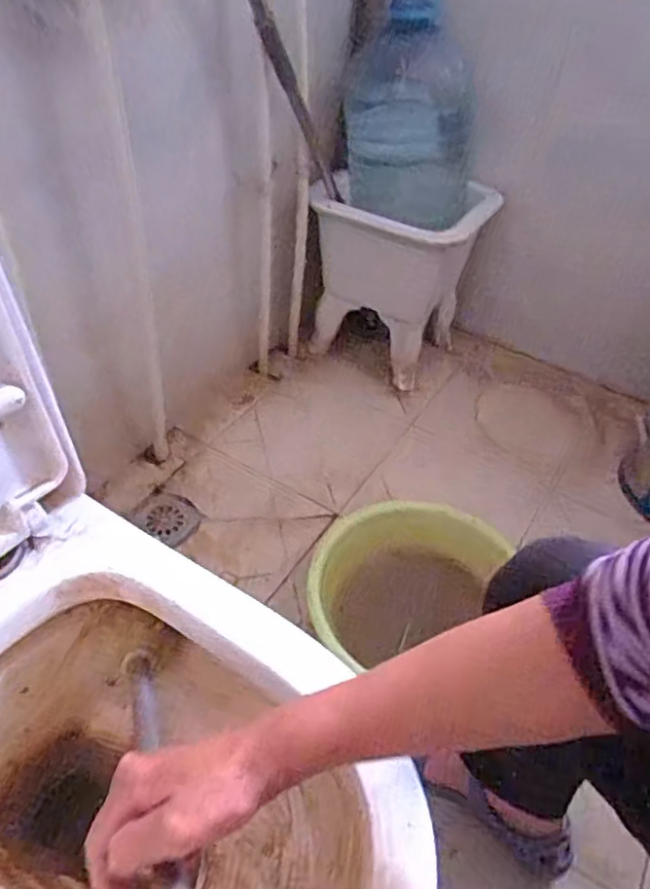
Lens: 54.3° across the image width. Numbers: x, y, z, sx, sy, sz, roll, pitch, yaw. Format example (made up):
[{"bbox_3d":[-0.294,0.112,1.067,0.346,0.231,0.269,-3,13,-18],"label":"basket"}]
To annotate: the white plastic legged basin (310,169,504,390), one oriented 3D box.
[{"bbox_3d":[0.143,-0.356,1.346,0.276,0.379,0.283,24,47,17],"label":"white plastic legged basin"}]

